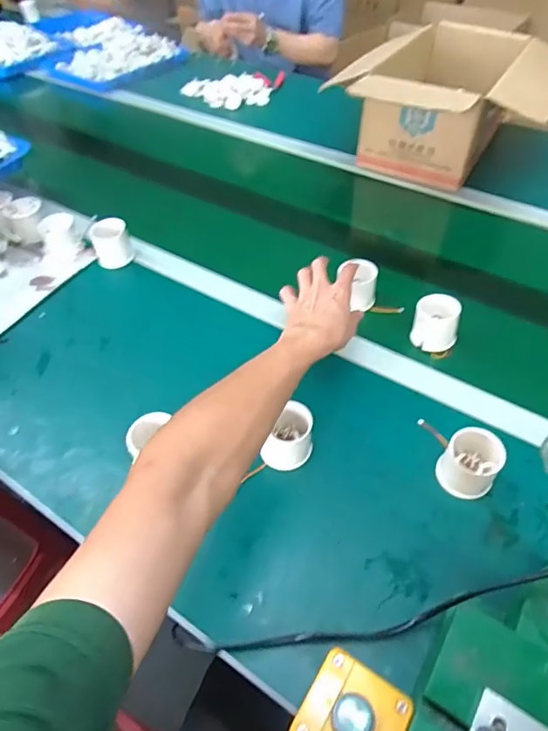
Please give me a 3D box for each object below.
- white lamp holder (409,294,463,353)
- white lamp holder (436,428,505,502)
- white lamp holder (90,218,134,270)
[{"bbox_3d":[0.210,-0.055,0.632,0.056,0.051,0.052,0,49,0],"label":"white lamp holder"},{"bbox_3d":[0.202,0.102,0.501,0.054,0.057,0.051,28,55,22],"label":"white lamp holder"},{"bbox_3d":[-0.243,-0.182,0.731,0.056,0.064,0.050,-16,53,-11],"label":"white lamp holder"}]

